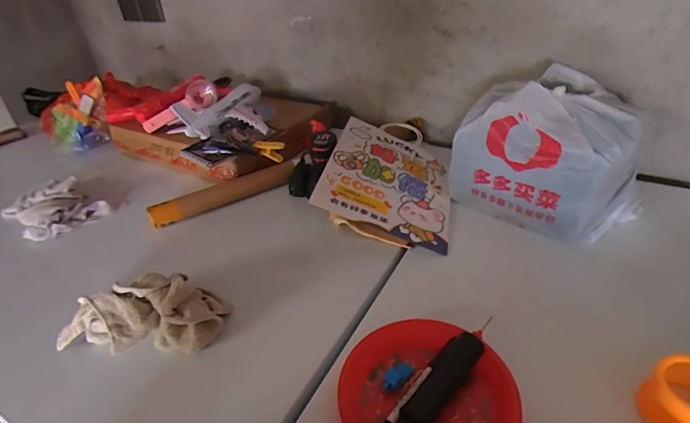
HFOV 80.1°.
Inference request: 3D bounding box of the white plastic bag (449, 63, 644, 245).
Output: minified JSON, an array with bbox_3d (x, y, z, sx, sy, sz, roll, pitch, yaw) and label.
[{"bbox_3d":[0.288,-0.082,0.593,0.151,0.180,0.228,-29,42,-31],"label":"white plastic bag"}]

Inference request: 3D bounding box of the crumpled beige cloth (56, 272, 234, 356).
[{"bbox_3d":[-0.238,0.122,0.475,0.186,0.071,0.074,-6,35,-2],"label":"crumpled beige cloth"}]

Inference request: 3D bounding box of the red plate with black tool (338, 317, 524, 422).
[{"bbox_3d":[0.078,0.172,0.397,0.159,0.038,0.152,-8,35,-5],"label":"red plate with black tool"}]

